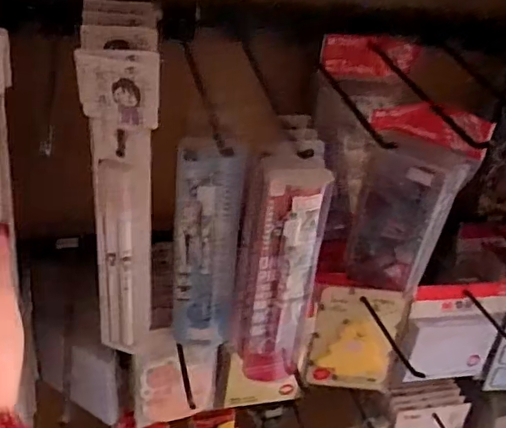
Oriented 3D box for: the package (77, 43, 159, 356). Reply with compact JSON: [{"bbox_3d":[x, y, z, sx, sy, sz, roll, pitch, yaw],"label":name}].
[{"bbox_3d":[-0.090,0.003,0.389,0.050,0.221,0.016,9,27,6],"label":"package"}]

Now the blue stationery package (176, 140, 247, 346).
[{"bbox_3d":[-0.037,0.030,0.442,0.050,0.184,0.018,3,28,-6],"label":"blue stationery package"}]

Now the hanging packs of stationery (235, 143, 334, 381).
[{"bbox_3d":[0.019,0.042,0.429,0.058,0.189,0.037,7,27,1],"label":"hanging packs of stationery"}]

